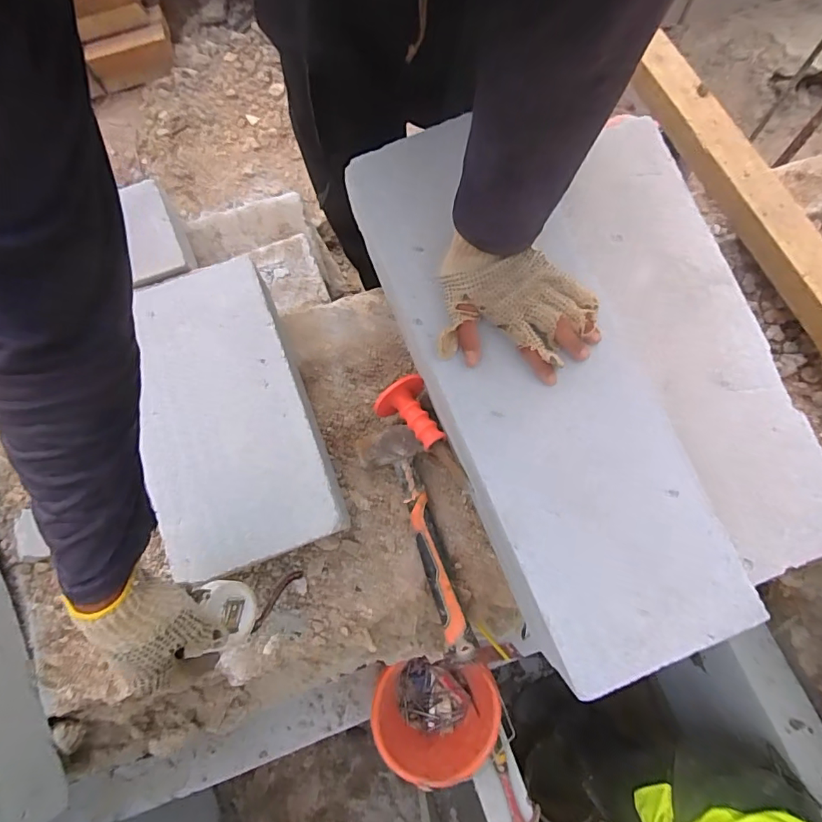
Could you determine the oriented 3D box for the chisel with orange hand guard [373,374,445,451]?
[{"bbox_3d":[0.005,0.006,0.658,0.073,0.057,0.091,-36,73,-11],"label":"chisel with orange hand guard"}]

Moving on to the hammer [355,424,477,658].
[{"bbox_3d":[0.012,0.165,0.646,0.082,0.055,0.305,-20,71,-5],"label":"hammer"}]

